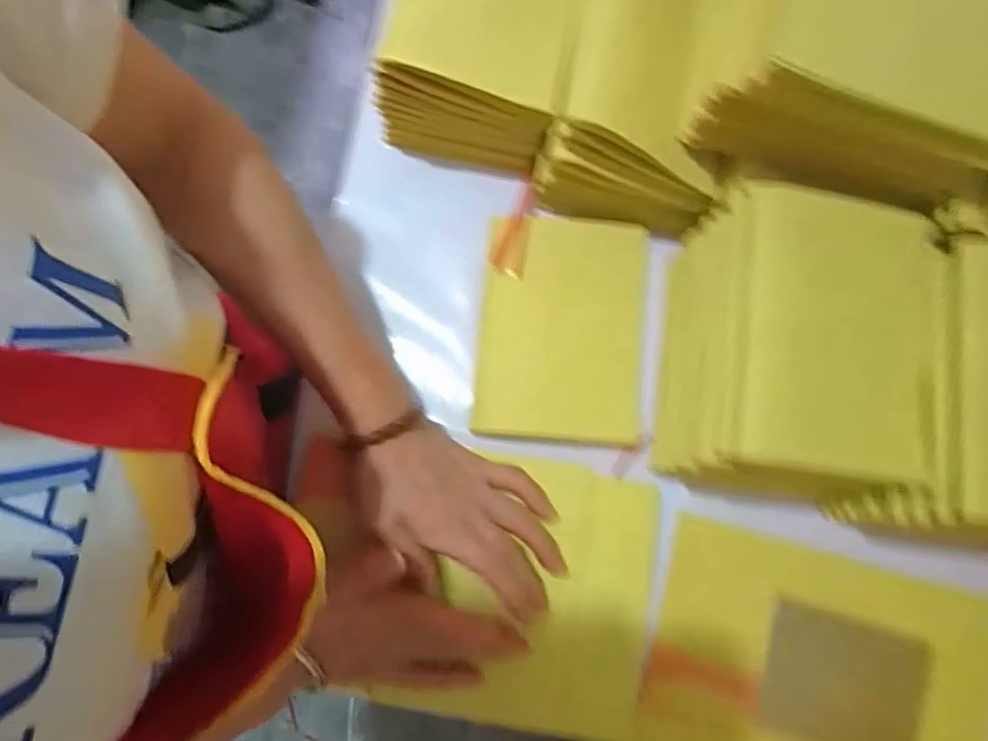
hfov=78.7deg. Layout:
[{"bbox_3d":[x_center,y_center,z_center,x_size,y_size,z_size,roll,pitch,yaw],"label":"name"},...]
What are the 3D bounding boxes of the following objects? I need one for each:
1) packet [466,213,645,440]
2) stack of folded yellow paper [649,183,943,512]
[{"bbox_3d":[0.047,-0.030,0.422,0.112,0.012,0.154,4,80,1],"label":"packet"},{"bbox_3d":[0.193,-0.007,0.384,0.147,0.108,0.175,9,80,2],"label":"stack of folded yellow paper"}]

